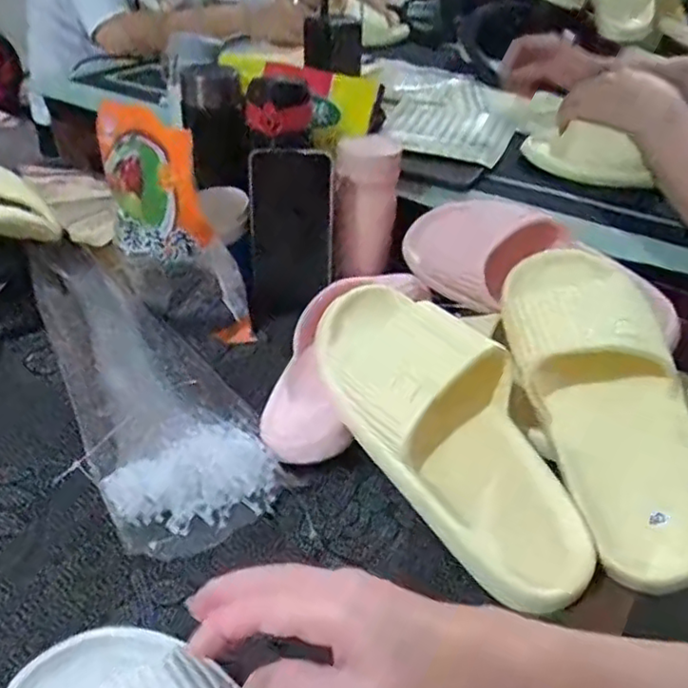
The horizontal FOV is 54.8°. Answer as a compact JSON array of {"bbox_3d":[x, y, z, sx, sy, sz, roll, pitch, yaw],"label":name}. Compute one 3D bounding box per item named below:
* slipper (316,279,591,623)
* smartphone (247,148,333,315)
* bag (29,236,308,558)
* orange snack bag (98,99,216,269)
[{"bbox_3d":[0.072,0.051,0.448,0.102,0.068,0.256,-24,65,-27],"label":"slipper"},{"bbox_3d":[-0.052,-0.107,0.644,0.077,0.158,0.013,0,26,0],"label":"smartphone"},{"bbox_3d":[-0.190,0.017,0.568,0.131,0.032,0.391,-23,44,-30],"label":"bag"},{"bbox_3d":[-0.177,-0.142,0.591,0.154,0.127,0.027,28,29,37],"label":"orange snack bag"}]

